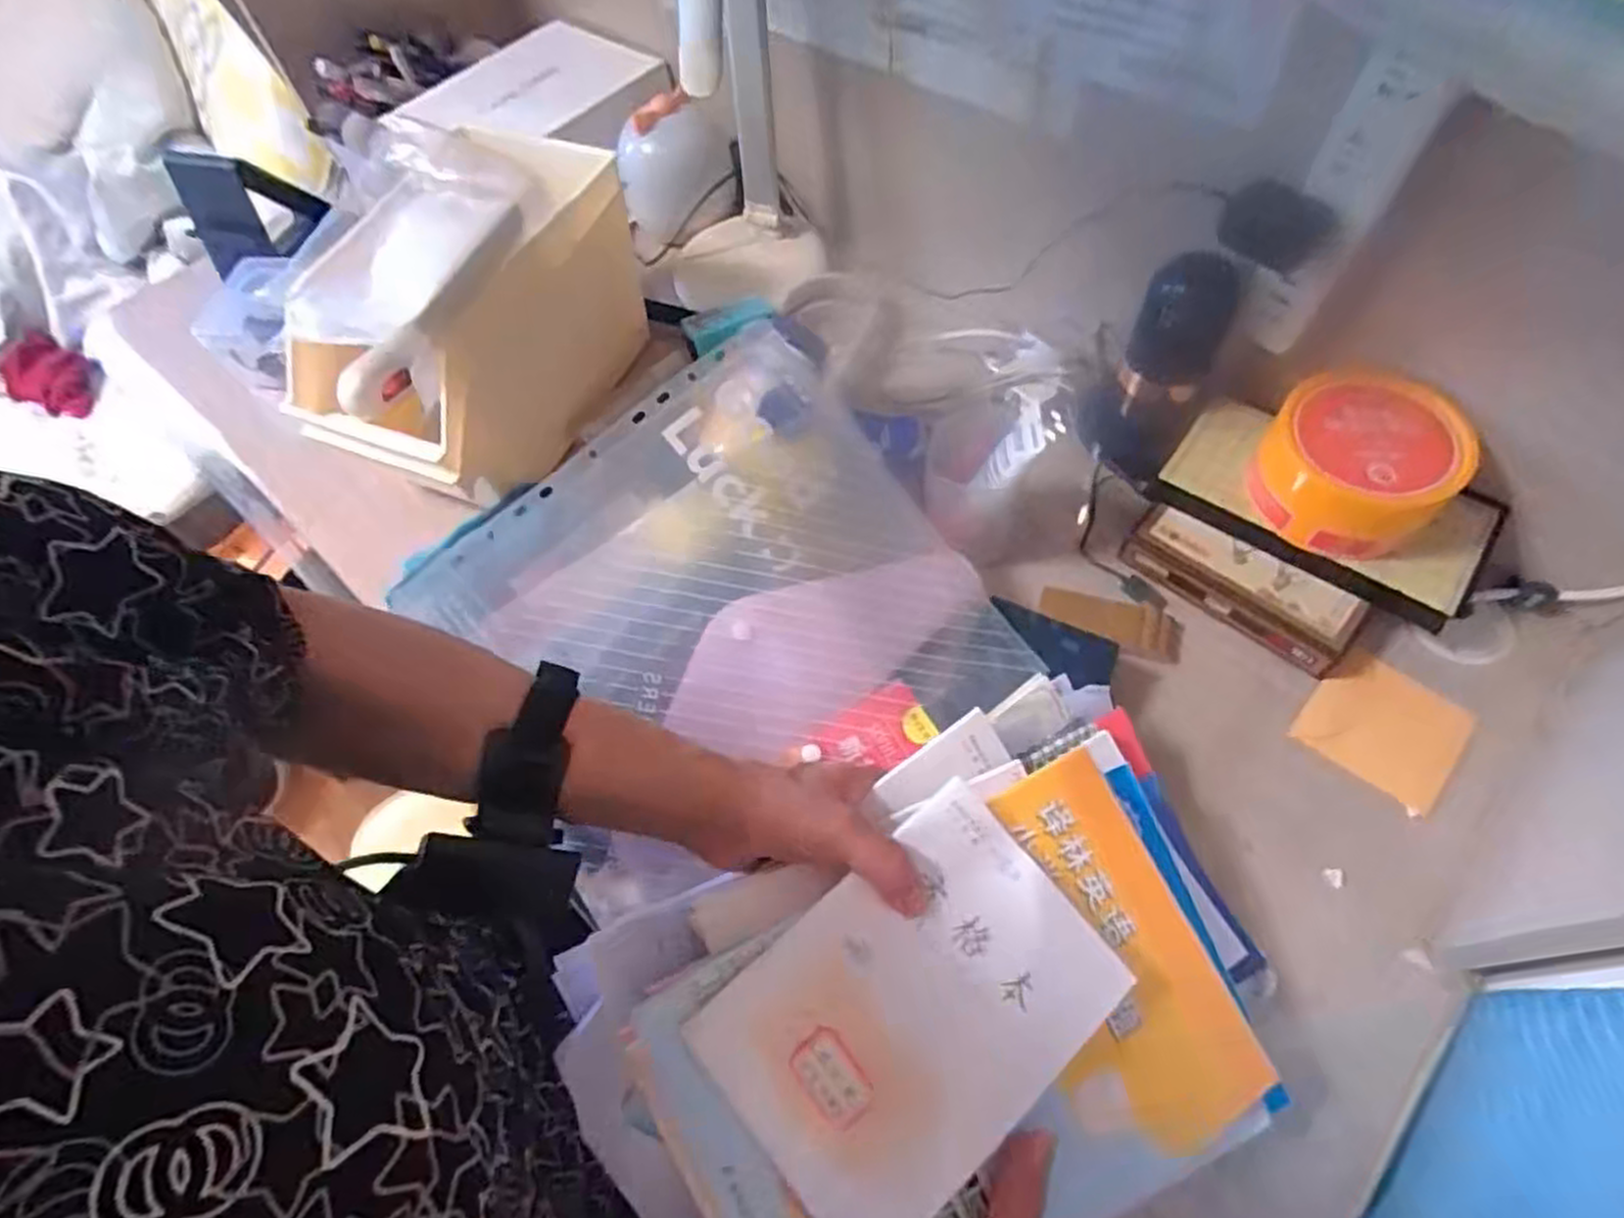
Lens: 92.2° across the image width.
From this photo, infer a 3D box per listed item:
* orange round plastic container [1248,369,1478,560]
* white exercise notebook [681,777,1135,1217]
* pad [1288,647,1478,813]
[{"bbox_3d":[0.349,-0.096,0.510,0.114,0.070,0.092,37,68,23],"label":"orange round plastic container"},{"bbox_3d":[0.046,0.183,0.358,0.173,0.010,0.122,-38,71,-14],"label":"white exercise notebook"},{"bbox_3d":[0.378,0.077,0.517,0.086,0.006,0.087,37,69,23],"label":"pad"}]

